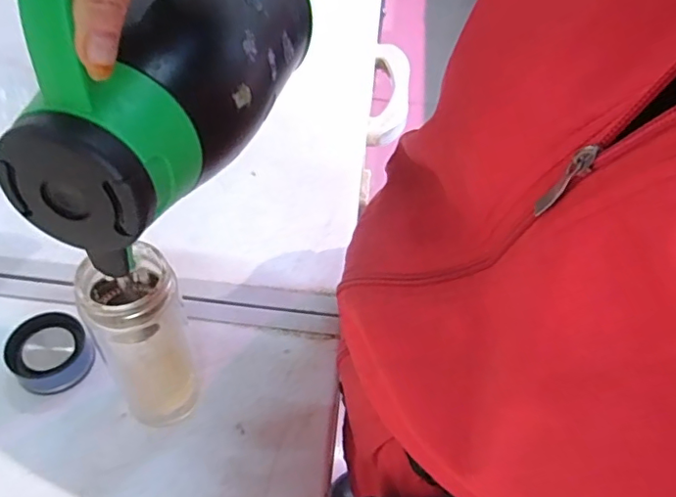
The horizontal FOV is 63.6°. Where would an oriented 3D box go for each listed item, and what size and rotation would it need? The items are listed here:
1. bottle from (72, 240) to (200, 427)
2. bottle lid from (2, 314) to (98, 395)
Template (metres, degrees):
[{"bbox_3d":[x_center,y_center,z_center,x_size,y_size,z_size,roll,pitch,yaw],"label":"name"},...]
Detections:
[{"bbox_3d":[-0.148,0.071,0.422,0.069,0.178,0.066,2,53,-3],"label":"bottle"},{"bbox_3d":[-0.257,0.092,0.485,0.063,0.033,0.065,2,53,-3],"label":"bottle lid"}]

